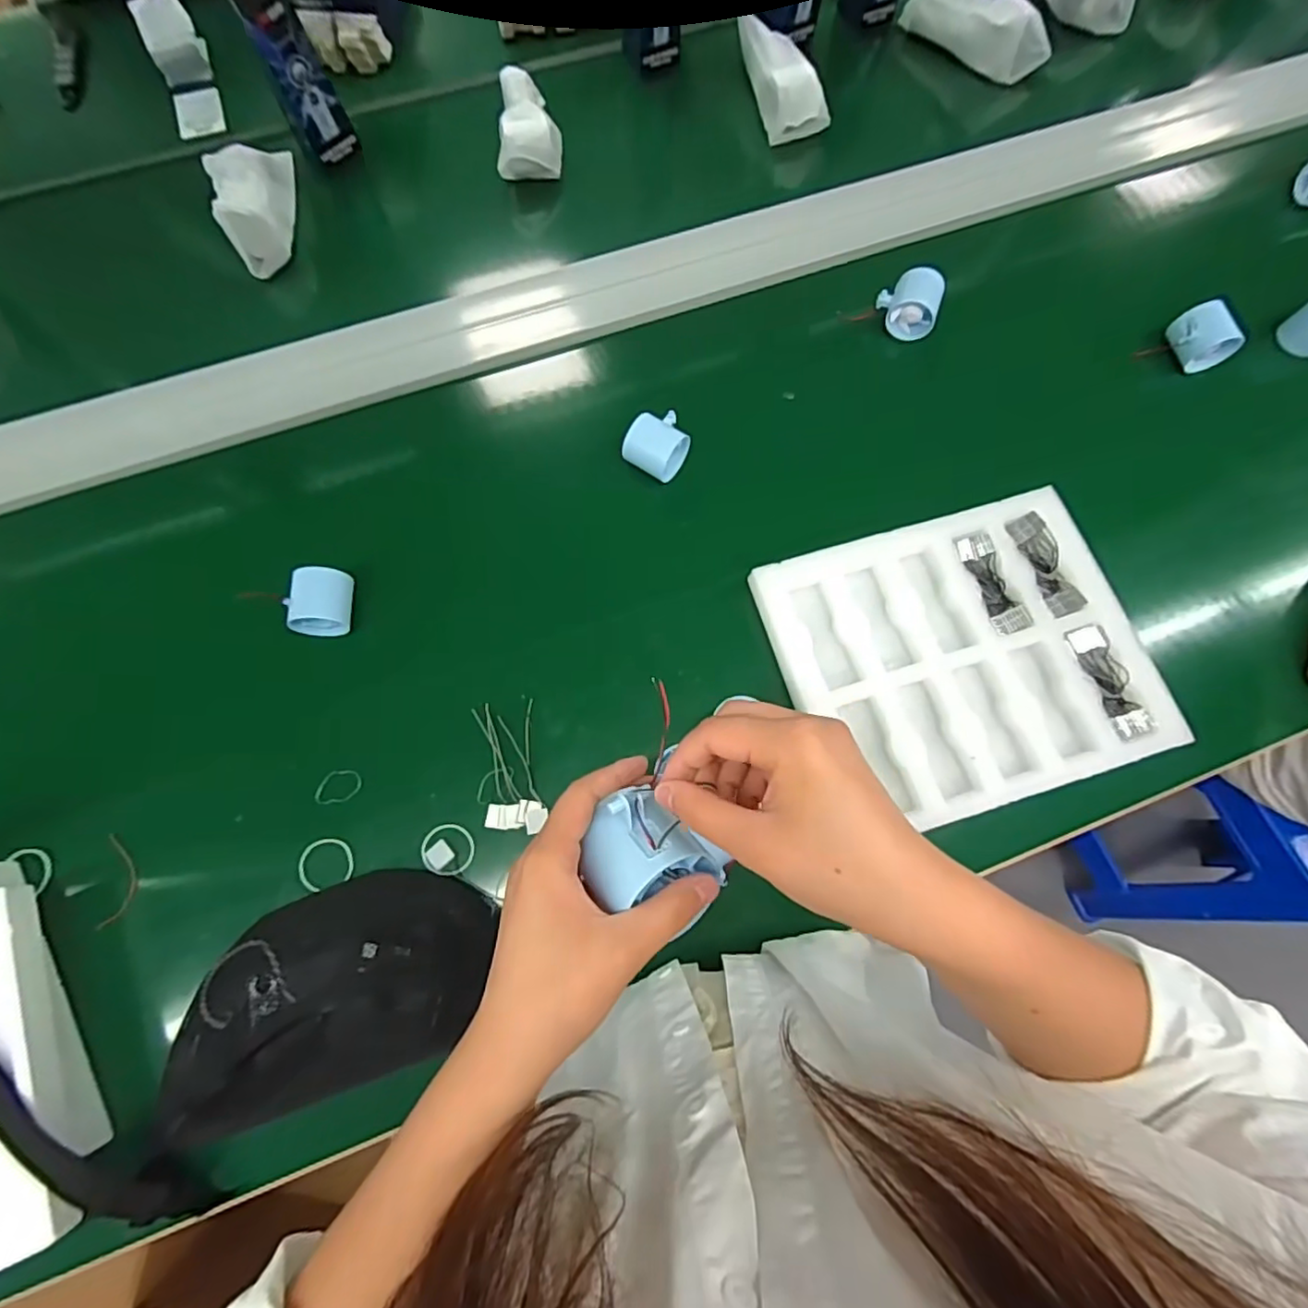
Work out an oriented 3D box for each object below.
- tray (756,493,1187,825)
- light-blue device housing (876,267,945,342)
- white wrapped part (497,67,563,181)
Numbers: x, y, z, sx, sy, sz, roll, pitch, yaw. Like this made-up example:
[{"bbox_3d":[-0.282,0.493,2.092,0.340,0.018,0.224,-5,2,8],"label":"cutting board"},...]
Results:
[{"bbox_3d":[0.289,0.001,0.585,0.318,0.034,0.273,-17,75,-5],"label":"tray"},{"bbox_3d":[0.299,-0.415,0.720,0.066,0.046,0.056,17,75,5],"label":"light-blue device housing"},{"bbox_3d":[-0.160,-0.695,0.788,0.079,0.052,0.158,-1,74,0],"label":"white wrapped part"}]

